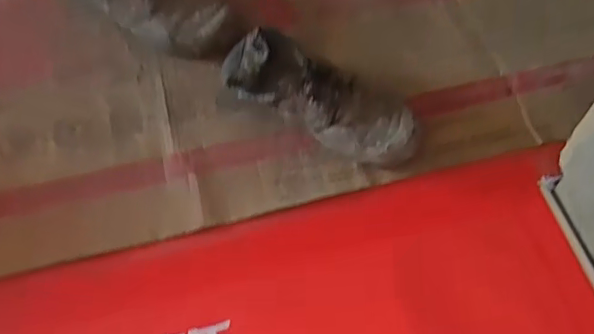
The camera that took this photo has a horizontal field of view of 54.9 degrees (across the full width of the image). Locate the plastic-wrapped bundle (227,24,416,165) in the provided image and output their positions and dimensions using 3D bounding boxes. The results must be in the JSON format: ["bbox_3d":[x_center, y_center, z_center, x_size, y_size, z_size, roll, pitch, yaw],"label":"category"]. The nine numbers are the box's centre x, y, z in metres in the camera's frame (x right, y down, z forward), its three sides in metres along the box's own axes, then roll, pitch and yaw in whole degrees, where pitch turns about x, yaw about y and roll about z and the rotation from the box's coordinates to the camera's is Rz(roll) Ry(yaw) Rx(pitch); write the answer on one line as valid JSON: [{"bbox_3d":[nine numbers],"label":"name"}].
[{"bbox_3d":[0.022,-0.087,0.684,0.261,0.089,0.100,30,66,16],"label":"plastic-wrapped bundle"}]

